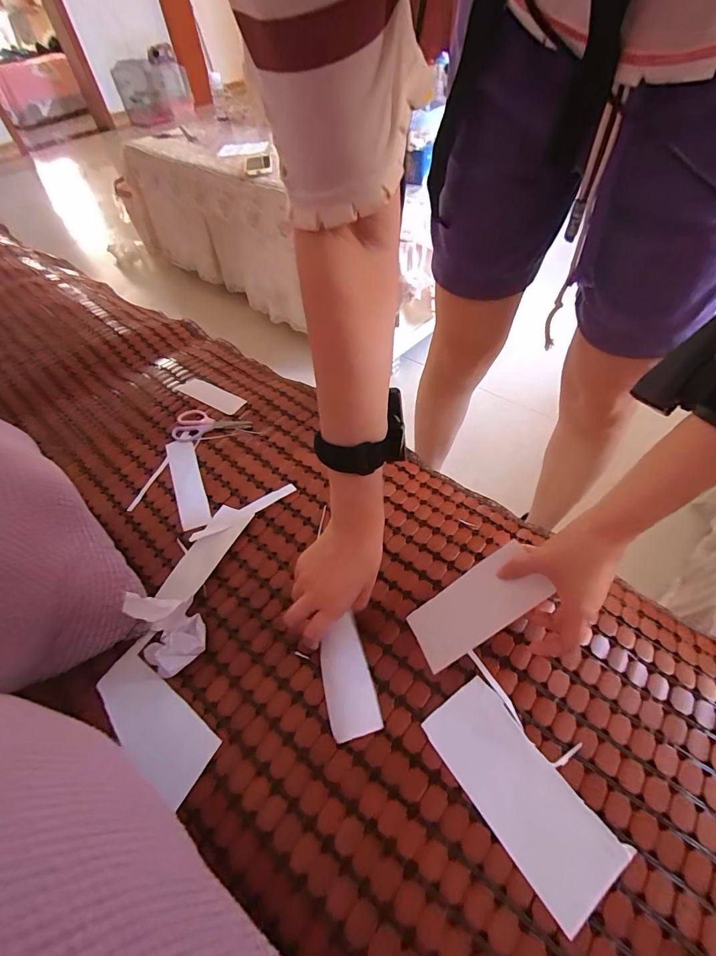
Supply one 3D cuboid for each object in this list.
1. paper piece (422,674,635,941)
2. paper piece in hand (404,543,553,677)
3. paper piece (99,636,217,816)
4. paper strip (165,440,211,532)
[{"bbox_3d":[0.126,0.243,0.321,0.069,0.006,0.149,-29,53,-19],"label":"paper piece"},{"bbox_3d":[0.110,0.121,0.384,0.132,0.007,0.058,-40,52,9],"label":"paper piece in hand"},{"bbox_3d":[-0.189,0.216,0.370,0.145,0.009,0.063,32,59,28],"label":"paper piece"},{"bbox_3d":[-0.234,0.003,0.551,0.040,0.004,0.165,-20,51,-12],"label":"paper strip"}]

